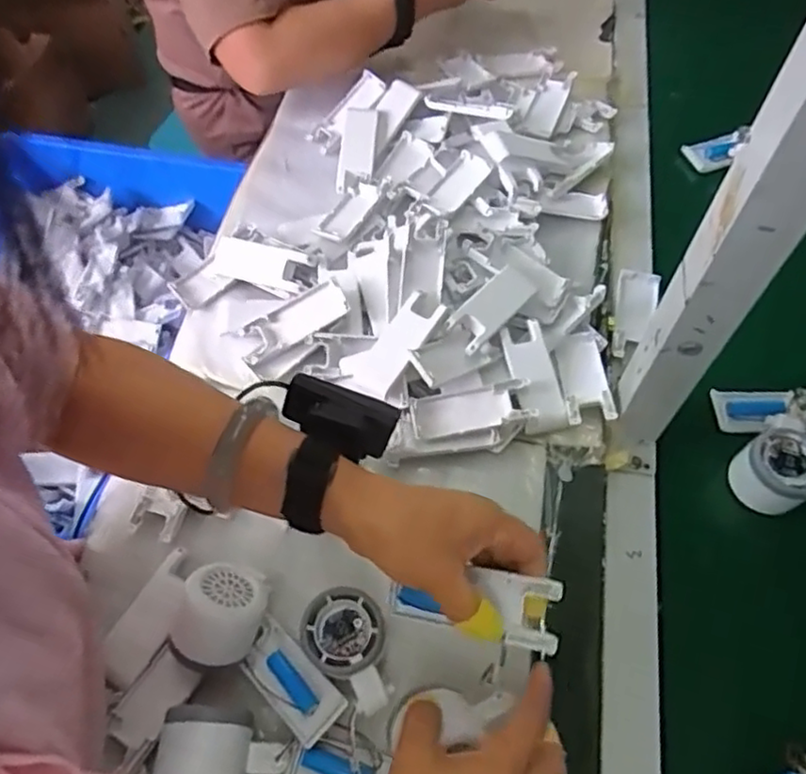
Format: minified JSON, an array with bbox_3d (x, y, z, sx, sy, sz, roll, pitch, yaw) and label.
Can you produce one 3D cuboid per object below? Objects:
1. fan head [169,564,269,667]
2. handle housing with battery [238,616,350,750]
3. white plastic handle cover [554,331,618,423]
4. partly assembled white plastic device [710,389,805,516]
[{"bbox_3d":[-0.126,0.163,0.462,0.057,0.061,0.067,17,62,10],"label":"fan head"},{"bbox_3d":[-0.082,0.210,0.467,0.087,0.023,0.039,38,68,20],"label":"handle housing with battery"},{"bbox_3d":[0.162,-0.008,0.583,0.039,0.016,0.100,2,46,2],"label":"white plastic handle cover"},{"bbox_3d":[0.332,0.047,0.556,0.102,0.051,0.122,4,60,3],"label":"partly assembled white plastic device"}]

